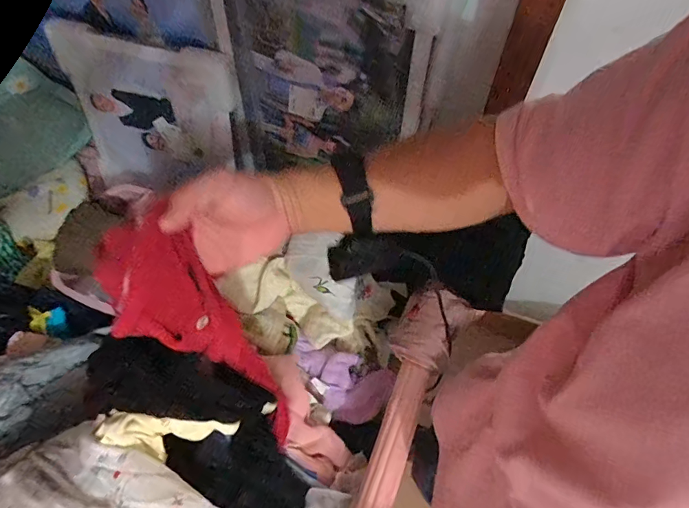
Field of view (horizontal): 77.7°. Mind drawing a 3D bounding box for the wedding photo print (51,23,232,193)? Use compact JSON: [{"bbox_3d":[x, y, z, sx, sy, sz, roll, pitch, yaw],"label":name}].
[{"bbox_3d":[-0.404,-0.277,0.920,0.376,0.343,0.013,13,45,9],"label":"wedding photo print"}]

